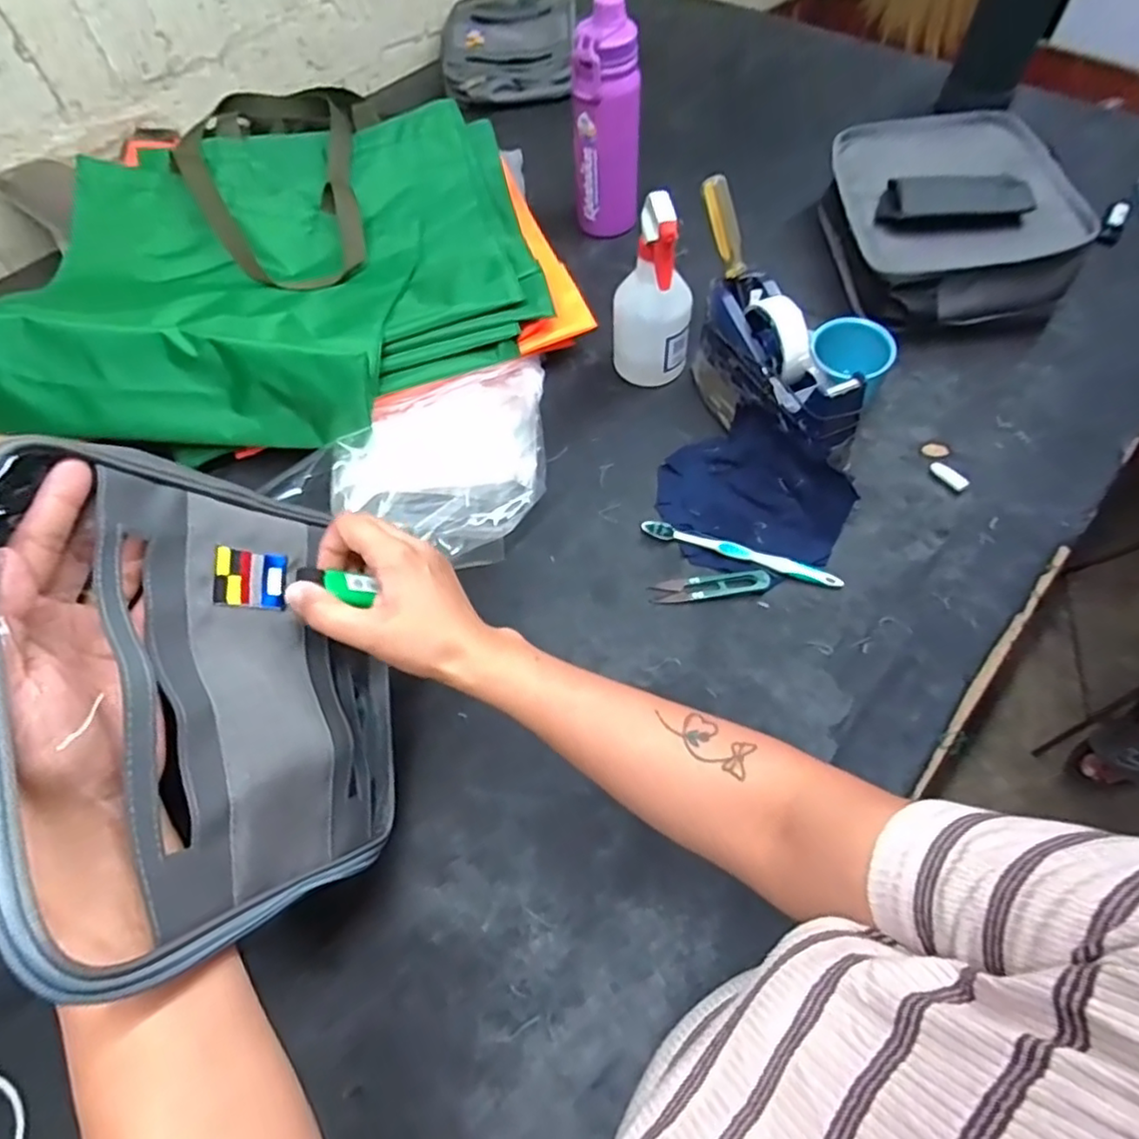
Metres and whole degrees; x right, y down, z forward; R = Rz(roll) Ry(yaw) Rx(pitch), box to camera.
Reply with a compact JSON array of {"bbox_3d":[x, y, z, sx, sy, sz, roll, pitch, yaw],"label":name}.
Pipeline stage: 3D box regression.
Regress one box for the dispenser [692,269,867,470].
[{"bbox_3d":[0.194,-0.179,0.605,0.070,0.115,0.196,-24,62,-11],"label":"dispenser"}]

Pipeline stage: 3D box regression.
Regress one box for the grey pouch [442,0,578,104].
[{"bbox_3d":[-0.100,-0.888,1.079,0.219,0.045,0.326,1,59,4],"label":"grey pouch"}]

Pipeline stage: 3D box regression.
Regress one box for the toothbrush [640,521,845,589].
[{"bbox_3d":[0.153,-0.016,0.573,0.179,0.013,0.017,21,63,13],"label":"toothbrush"}]

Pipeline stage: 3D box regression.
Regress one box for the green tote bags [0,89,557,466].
[{"bbox_3d":[-0.319,-0.359,0.702,0.545,0.103,0.478,-8,60,-2],"label":"green tote bags"}]

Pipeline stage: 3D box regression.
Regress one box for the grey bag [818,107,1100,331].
[{"bbox_3d":[0.428,-0.400,0.730,0.213,0.097,0.298,-4,60,0],"label":"grey bag"}]

